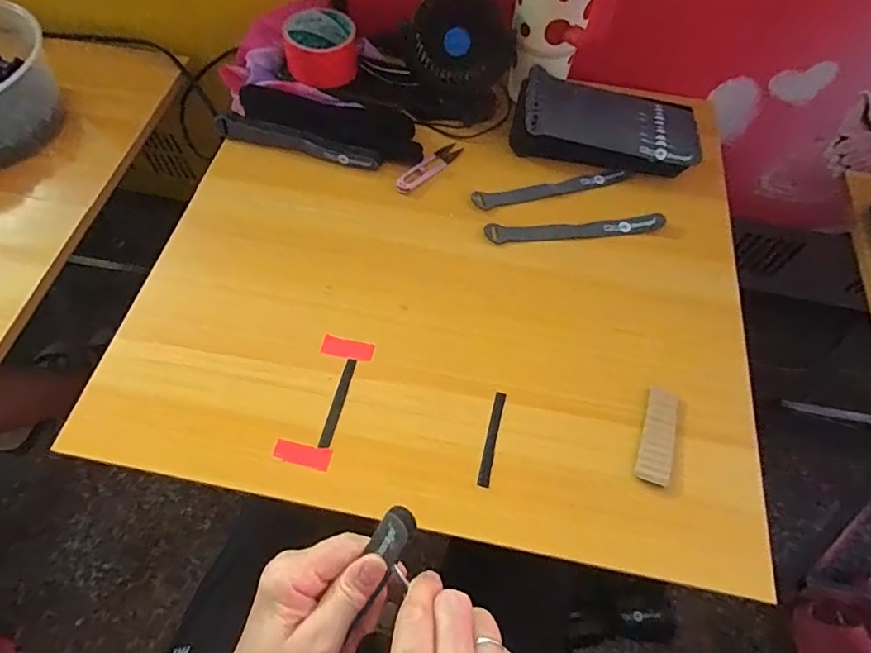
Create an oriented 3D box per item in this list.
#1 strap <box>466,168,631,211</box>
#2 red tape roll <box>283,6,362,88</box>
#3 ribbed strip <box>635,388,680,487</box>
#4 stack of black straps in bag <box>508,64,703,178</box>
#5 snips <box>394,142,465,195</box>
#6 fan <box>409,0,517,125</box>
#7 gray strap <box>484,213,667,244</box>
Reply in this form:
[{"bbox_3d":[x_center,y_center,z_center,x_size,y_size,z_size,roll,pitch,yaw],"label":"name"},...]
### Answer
[{"bbox_3d":[0.132,-0.156,0.563,0.183,0.007,0.024,-11,62,-8],"label":"strap"},{"bbox_3d":[-0.139,-0.340,0.601,0.087,0.044,0.086,-11,62,-7],"label":"red tape roll"},{"bbox_3d":[0.195,0.095,0.429,0.026,0.005,0.084,20,63,9],"label":"ribbed strip"},{"bbox_3d":[0.194,-0.229,0.569,0.206,0.059,0.092,10,62,4],"label":"stack of black straps in bag"},{"bbox_3d":[-0.006,-0.185,0.571,0.023,0.006,0.099,40,67,18],"label":"snips"},{"bbox_3d":[0.027,-0.314,0.573,0.119,0.120,0.067,13,62,6],"label":"fan"},{"bbox_3d":[0.150,-0.107,0.533,0.191,0.010,0.023,-4,62,-4],"label":"gray strap"}]

